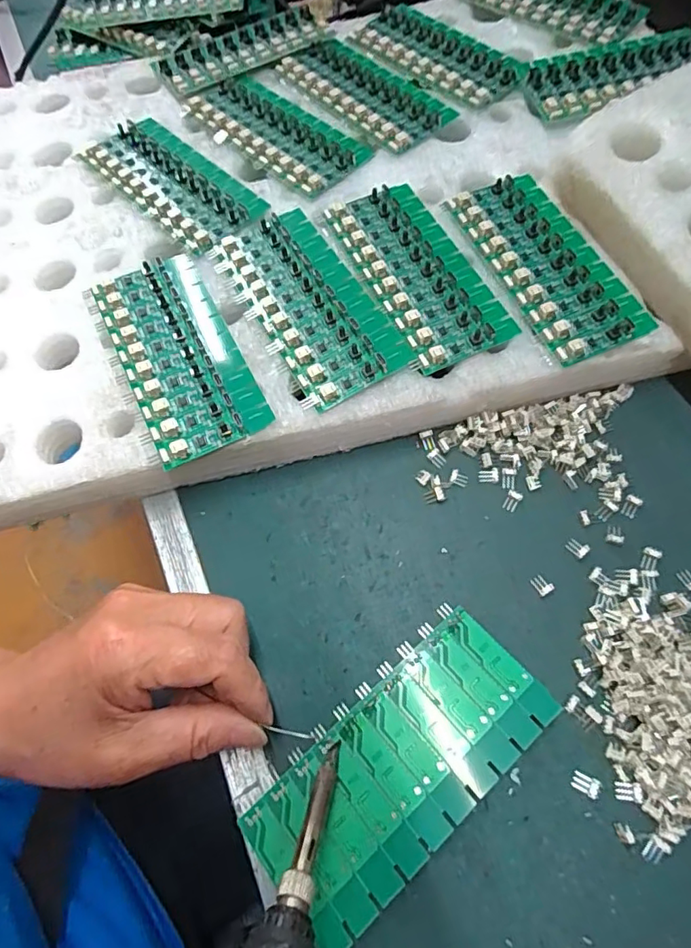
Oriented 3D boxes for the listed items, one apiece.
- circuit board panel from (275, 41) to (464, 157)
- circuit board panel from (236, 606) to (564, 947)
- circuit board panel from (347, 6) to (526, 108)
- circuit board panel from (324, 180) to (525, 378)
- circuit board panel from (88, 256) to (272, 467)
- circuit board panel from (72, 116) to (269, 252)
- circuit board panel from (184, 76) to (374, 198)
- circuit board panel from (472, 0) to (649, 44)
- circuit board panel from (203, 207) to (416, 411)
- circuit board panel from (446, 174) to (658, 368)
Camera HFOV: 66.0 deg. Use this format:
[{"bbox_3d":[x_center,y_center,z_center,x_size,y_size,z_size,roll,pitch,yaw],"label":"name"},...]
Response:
[{"bbox_3d":[0.013,-0.283,0.393,0.061,0.005,0.134,-38,69,-14],"label":"circuit board panel"},{"bbox_3d":[0.025,0.129,0.238,0.136,0.014,0.061,-39,69,-14],"label":"circuit board panel"},{"bbox_3d":[0.069,-0.320,0.404,0.057,0.007,0.141,-42,70,-15],"label":"circuit board panel"},{"bbox_3d":[0.043,-0.124,0.320,0.063,0.008,0.137,-23,66,-8],"label":"circuit board panel"},{"bbox_3d":[-0.096,-0.069,0.300,0.065,0.006,0.134,-25,66,-9],"label":"circuit board panel"},{"bbox_3d":[-0.118,-0.200,0.361,0.062,0.005,0.138,-41,70,-15],"label":"circuit board panel"},{"bbox_3d":[-0.050,-0.245,0.379,0.060,0.009,0.134,-42,70,-15],"label":"circuit board panel"},{"bbox_3d":[0.158,-0.370,0.417,0.138,0.013,0.051,36,72,18],"label":"circuit board panel"},{"bbox_3d":[-0.024,-0.101,0.309,0.063,0.006,0.137,-27,67,-10],"label":"circuit board panel"},{"bbox_3d":[0.118,-0.128,0.315,0.061,0.006,0.136,-22,66,-8],"label":"circuit board panel"}]

